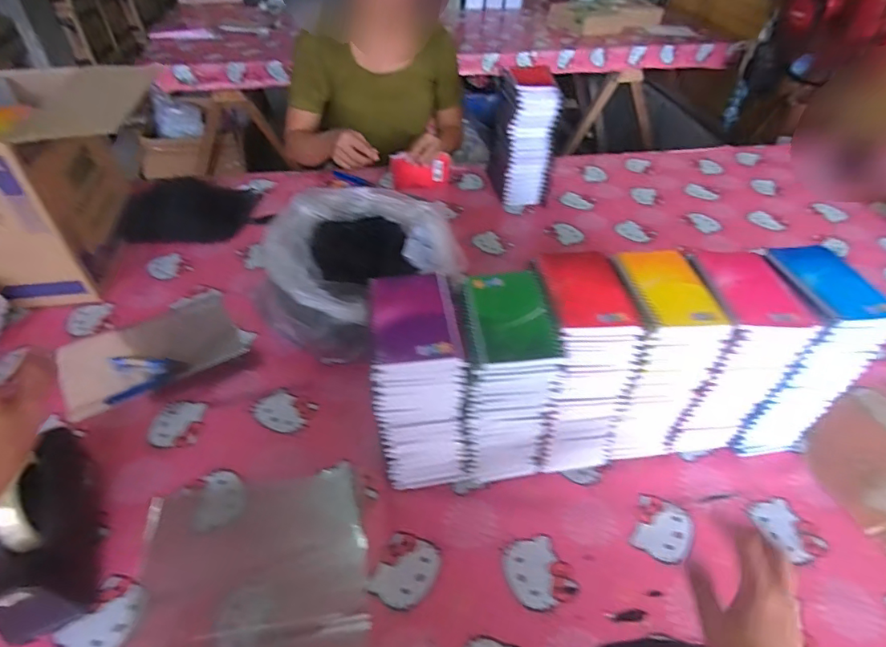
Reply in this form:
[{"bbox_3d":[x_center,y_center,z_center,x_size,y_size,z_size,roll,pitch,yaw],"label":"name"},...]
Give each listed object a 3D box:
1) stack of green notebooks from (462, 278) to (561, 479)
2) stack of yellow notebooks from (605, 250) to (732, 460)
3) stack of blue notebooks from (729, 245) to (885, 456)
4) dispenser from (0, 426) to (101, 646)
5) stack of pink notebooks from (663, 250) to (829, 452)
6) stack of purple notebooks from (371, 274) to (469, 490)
[{"bbox_3d":[0.067,0.083,0.607,0.098,0.256,0.130,-3,45,-5],"label":"stack of green notebooks"},{"bbox_3d":[0.248,0.053,0.648,0.096,0.269,0.126,-6,45,-8],"label":"stack of yellow notebooks"},{"bbox_3d":[0.443,0.048,0.661,0.104,0.270,0.130,-2,45,-4],"label":"stack of blue notebooks"},{"bbox_3d":[-0.432,0.214,0.541,0.076,0.129,0.191,-19,48,-20],"label":"dispenser"},{"bbox_3d":[0.340,0.054,0.644,0.100,0.262,0.118,-3,45,-6],"label":"stack of pink notebooks"},{"bbox_3d":[-0.026,0.084,0.605,0.099,0.267,0.127,-2,45,-4],"label":"stack of purple notebooks"}]

